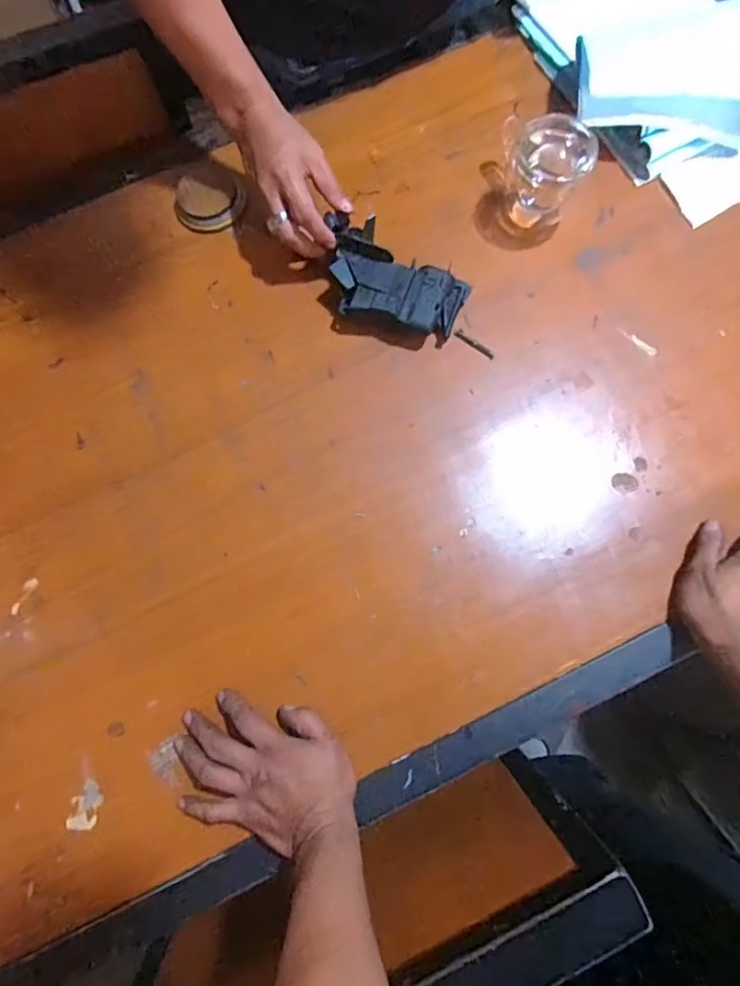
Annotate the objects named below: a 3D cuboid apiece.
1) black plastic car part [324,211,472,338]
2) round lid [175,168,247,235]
[{"bbox_3d":[0.021,-0.223,0.579,0.160,0.052,0.090,25,79,7],"label":"black plastic car part"},{"bbox_3d":[-0.192,-0.351,0.632,0.081,0.009,0.092,-3,77,1],"label":"round lid"}]

